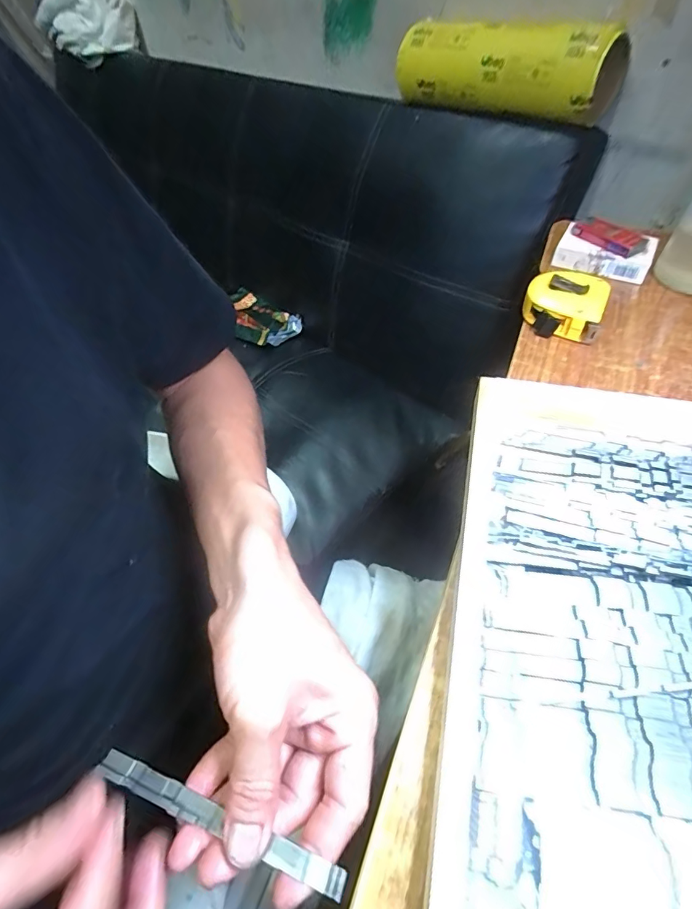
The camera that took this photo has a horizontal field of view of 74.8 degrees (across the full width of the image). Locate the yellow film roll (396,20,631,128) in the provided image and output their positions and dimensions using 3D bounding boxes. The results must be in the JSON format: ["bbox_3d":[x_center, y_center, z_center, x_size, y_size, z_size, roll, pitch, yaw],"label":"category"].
[{"bbox_3d":[0.219,-0.548,0.641,0.085,0.093,0.357,-31,55,-19],"label":"yellow film roll"}]

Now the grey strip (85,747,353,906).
[{"bbox_3d":[-0.065,0.174,0.217,0.137,0.006,0.011,10,53,21],"label":"grey strip"}]

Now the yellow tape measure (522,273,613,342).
[{"bbox_3d":[0.198,-0.138,0.412,0.065,0.032,0.066,18,56,18],"label":"yellow tape measure"}]

